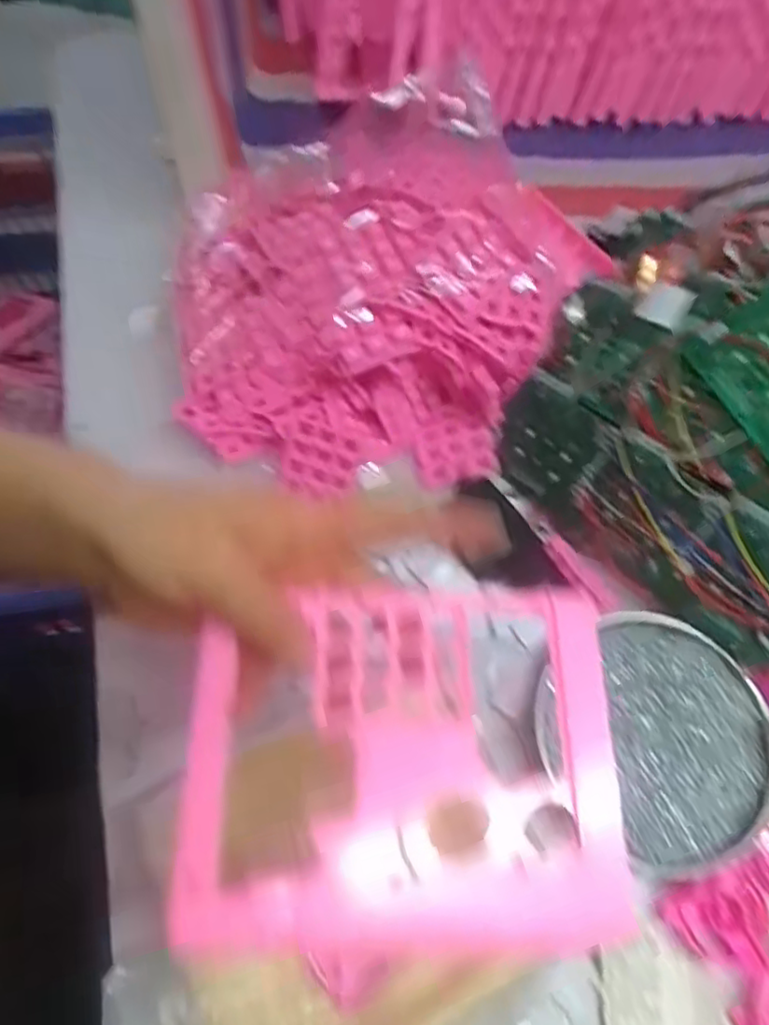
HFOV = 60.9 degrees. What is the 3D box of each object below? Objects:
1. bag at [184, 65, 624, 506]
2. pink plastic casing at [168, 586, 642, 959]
[{"bbox_3d":[-0.018,-0.151,0.437,0.256,0.114,0.264,26,66,10],"label":"bag"},{"bbox_3d":[0.008,0.092,0.249,0.159,0.017,0.129,1,64,-2],"label":"pink plastic casing"}]

